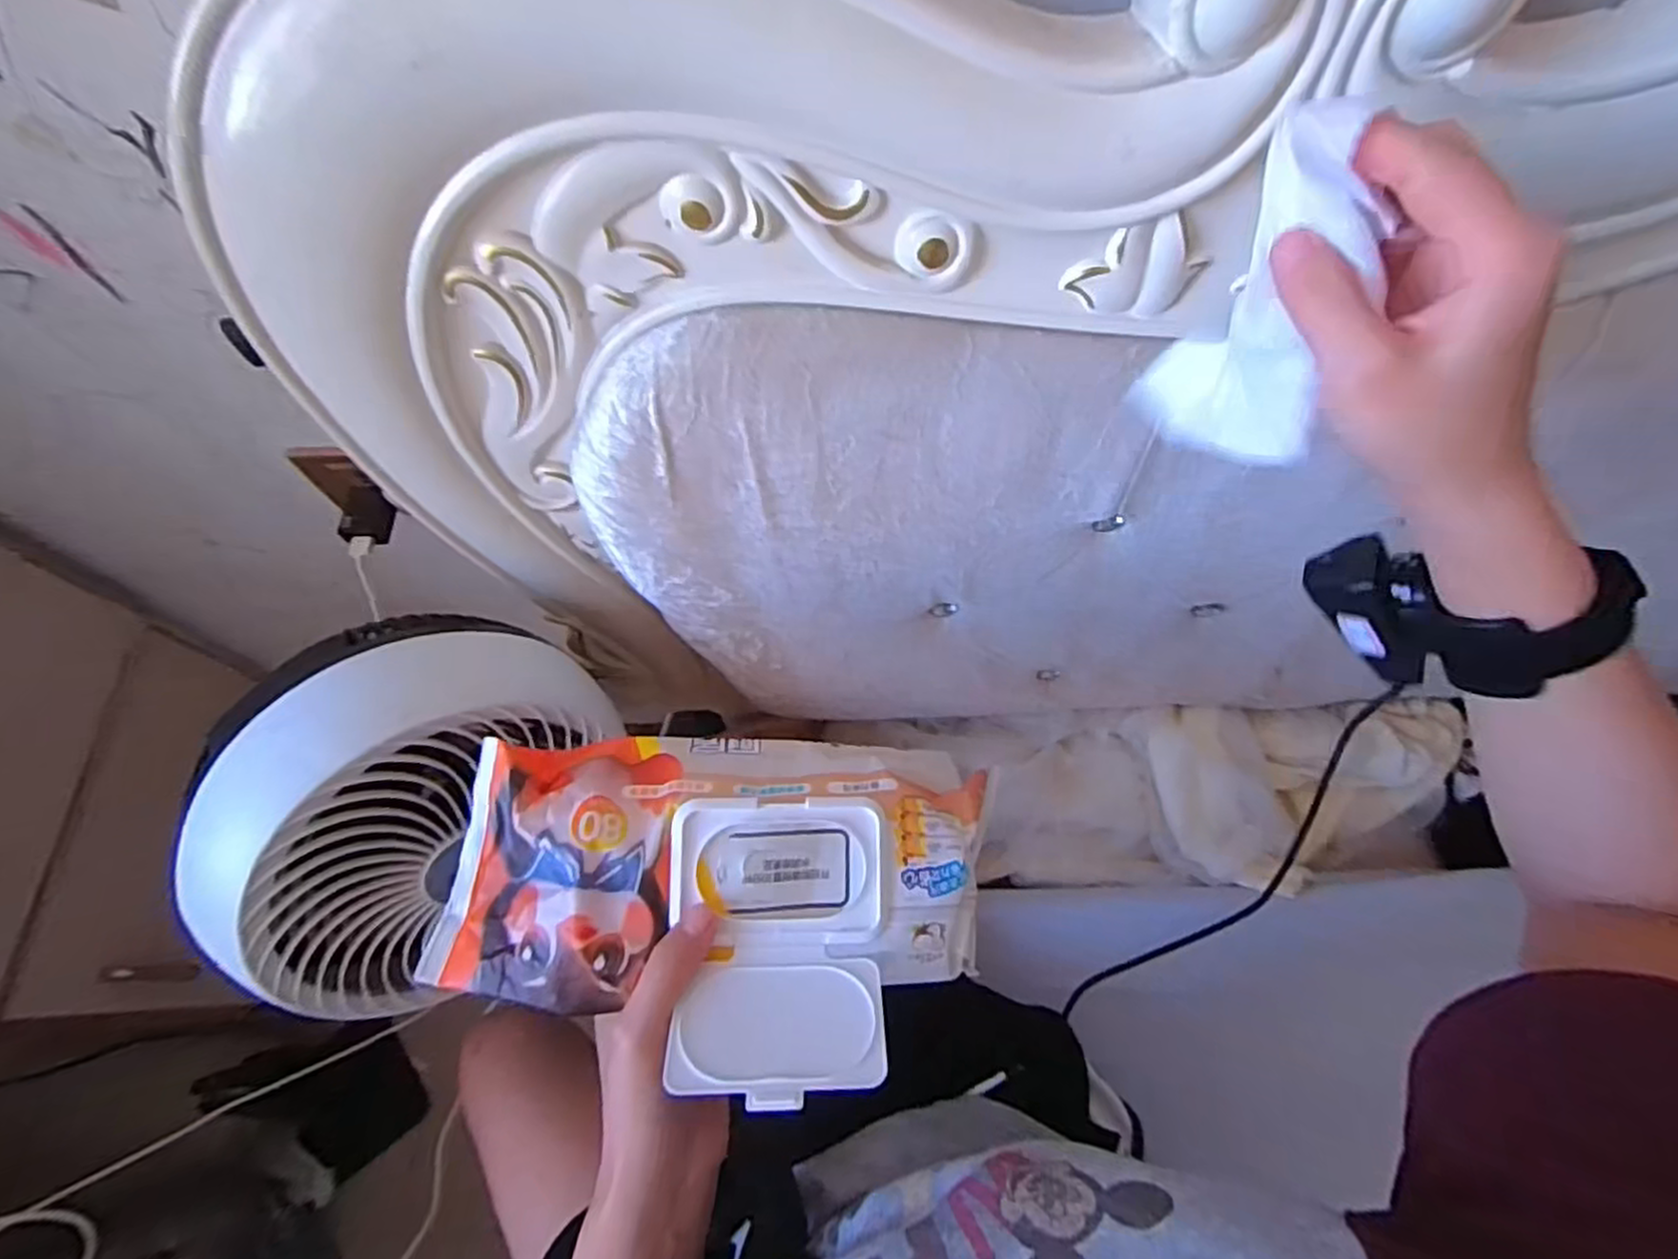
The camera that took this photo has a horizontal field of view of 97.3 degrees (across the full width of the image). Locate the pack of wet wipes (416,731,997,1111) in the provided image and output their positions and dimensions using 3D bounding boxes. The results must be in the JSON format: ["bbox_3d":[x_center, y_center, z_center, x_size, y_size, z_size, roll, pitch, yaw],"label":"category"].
[{"bbox_3d":[-0.055,0.120,0.337,0.243,0.046,0.147,2,67,-1],"label":"pack of wet wipes"}]

